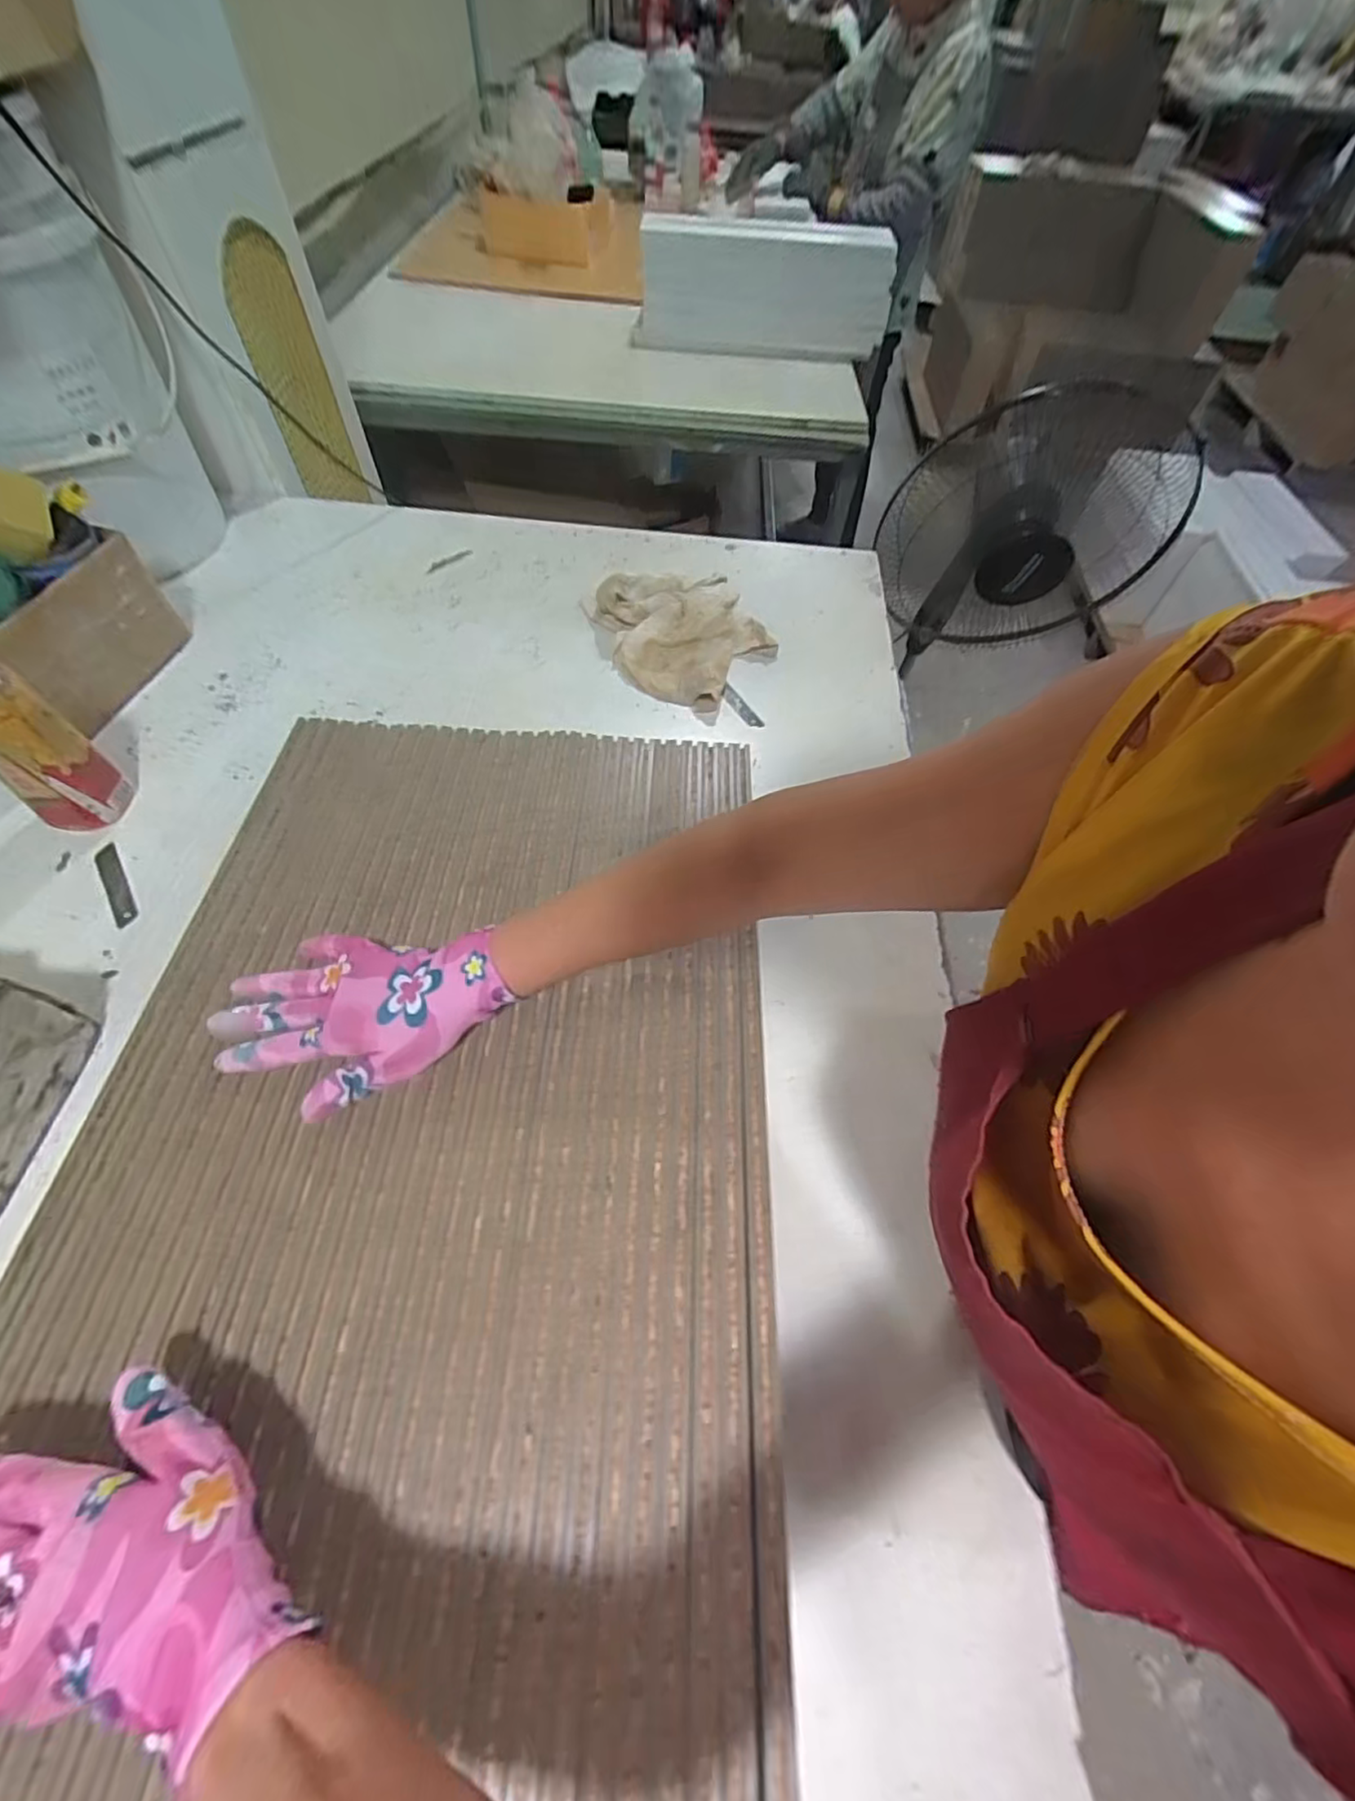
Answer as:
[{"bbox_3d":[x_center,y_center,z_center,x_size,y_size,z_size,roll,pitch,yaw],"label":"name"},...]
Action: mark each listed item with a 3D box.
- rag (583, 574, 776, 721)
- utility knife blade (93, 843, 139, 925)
[{"bbox_3d":[-0.002,-0.343,0.792,0.232,0.064,0.190,31,60,16],"label":"rag"},{"bbox_3d":[-0.505,-0.015,0.577,0.019,0.004,0.096,-29,63,-21],"label":"utility knife blade"}]

